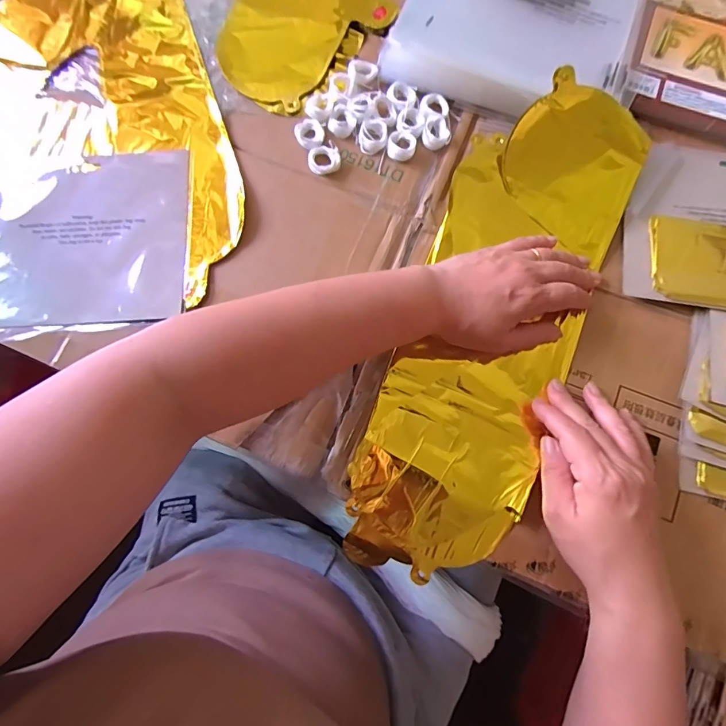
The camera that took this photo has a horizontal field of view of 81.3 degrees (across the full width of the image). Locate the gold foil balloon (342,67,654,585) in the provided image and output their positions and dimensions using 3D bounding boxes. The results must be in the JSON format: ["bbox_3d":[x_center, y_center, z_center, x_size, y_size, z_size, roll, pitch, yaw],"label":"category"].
[{"bbox_3d":[0.108,-0.035,0.354,0.141,0.037,0.425,23,82,7],"label":"gold foil balloon"}]

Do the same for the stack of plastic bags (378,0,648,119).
[{"bbox_3d":[0.164,-0.361,0.417,0.222,0.029,0.249,20,78,6],"label":"stack of plastic bags"}]

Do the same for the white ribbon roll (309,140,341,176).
[{"bbox_3d":[-0.036,-0.189,0.390,0.030,0.010,0.033,0,77,1],"label":"white ribbon roll"}]

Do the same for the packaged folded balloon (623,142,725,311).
[{"bbox_3d":[0.325,-0.115,0.362,0.187,0.024,0.160,10,77,4],"label":"packaged folded balloon"}]

